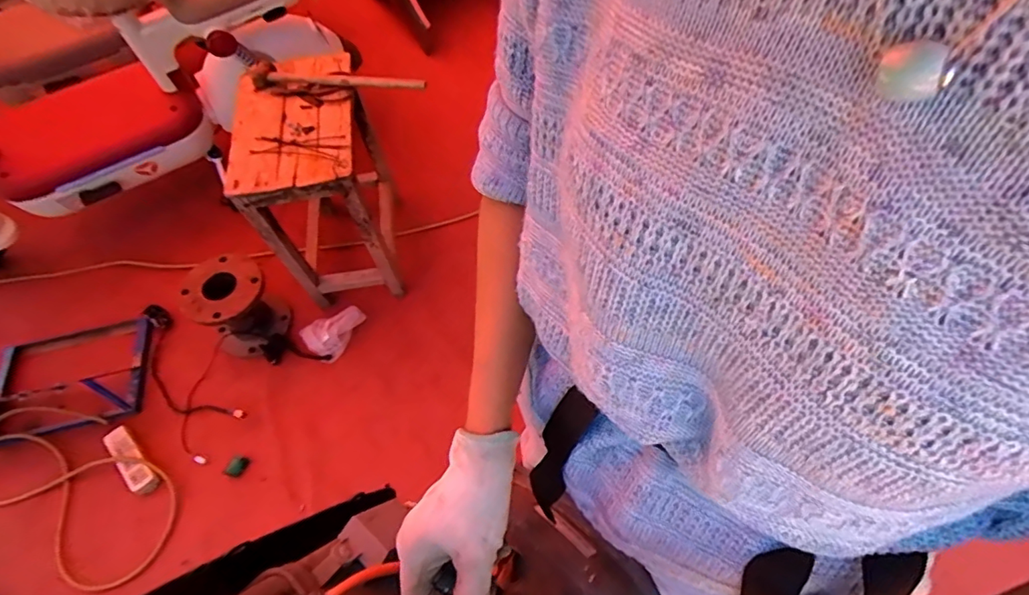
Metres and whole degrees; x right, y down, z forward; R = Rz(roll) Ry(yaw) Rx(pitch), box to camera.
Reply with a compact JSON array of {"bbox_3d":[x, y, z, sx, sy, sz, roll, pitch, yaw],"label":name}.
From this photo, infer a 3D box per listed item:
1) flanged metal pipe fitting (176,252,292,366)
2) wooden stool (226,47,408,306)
[{"bbox_3d":[-0.684,0.038,1.337,0.197,0.238,0.184,-2,60,3],"label":"flanged metal pipe fitting"},{"bbox_3d":[-0.454,-0.272,1.285,0.252,0.463,0.373,-7,59,-2],"label":"wooden stool"}]

